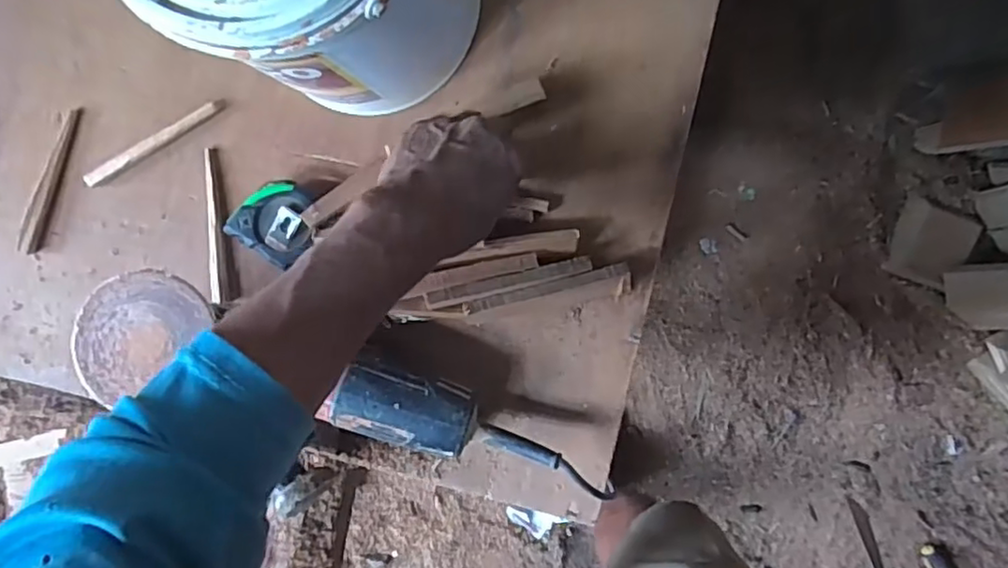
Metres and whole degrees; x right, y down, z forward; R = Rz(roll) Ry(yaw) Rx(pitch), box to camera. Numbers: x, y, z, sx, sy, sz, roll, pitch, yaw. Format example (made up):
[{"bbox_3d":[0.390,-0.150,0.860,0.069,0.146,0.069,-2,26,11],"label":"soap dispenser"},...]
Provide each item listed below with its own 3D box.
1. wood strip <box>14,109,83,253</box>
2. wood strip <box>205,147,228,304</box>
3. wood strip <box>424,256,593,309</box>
[{"bbox_3d":[-0.387,-0.087,0.543,0.017,0.007,0.127,21,94,2],"label":"wood strip"},{"bbox_3d":[-0.238,-0.048,0.527,0.013,0.008,0.125,-3,93,3],"label":"wood strip"},{"bbox_3d":[0.004,-0.001,0.480,0.125,0.015,0.014,-13,93,4],"label":"wood strip"}]

